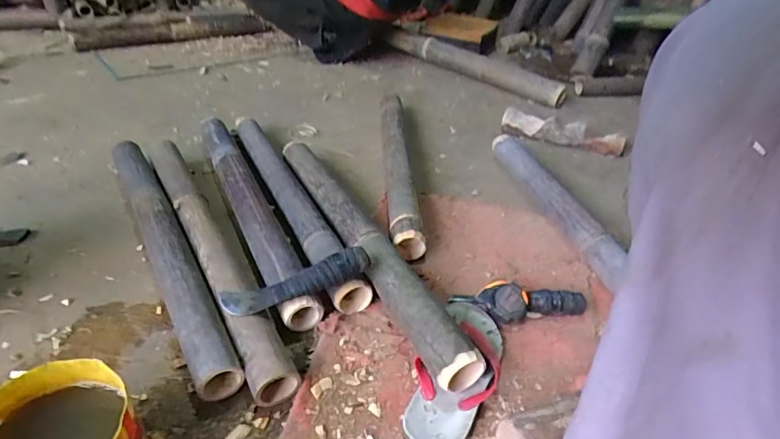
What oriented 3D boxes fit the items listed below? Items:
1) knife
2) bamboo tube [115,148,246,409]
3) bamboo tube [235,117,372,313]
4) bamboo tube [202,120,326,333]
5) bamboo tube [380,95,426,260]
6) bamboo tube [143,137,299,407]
[{"bbox_3d":[-0.131,0.088,0.658,0.208,0.033,0.048,-19,39,-8],"label":"knife"},{"bbox_3d":[-0.381,0.034,0.790,0.064,0.070,0.652,-18,42,-28],"label":"bamboo tube"},{"bbox_3d":[-0.208,-0.061,0.916,0.063,0.068,0.612,-15,40,-25],"label":"bamboo tube"},{"bbox_3d":[-0.266,-0.040,0.892,0.075,0.056,0.646,-14,40,-24],"label":"bamboo tube"},{"bbox_3d":[0.018,-0.141,1.021,0.061,0.051,0.588,1,36,-5],"label":"bamboo tube"},{"bbox_3d":[-0.309,0.034,0.802,0.070,0.069,0.678,-17,41,-27],"label":"bamboo tube"}]

